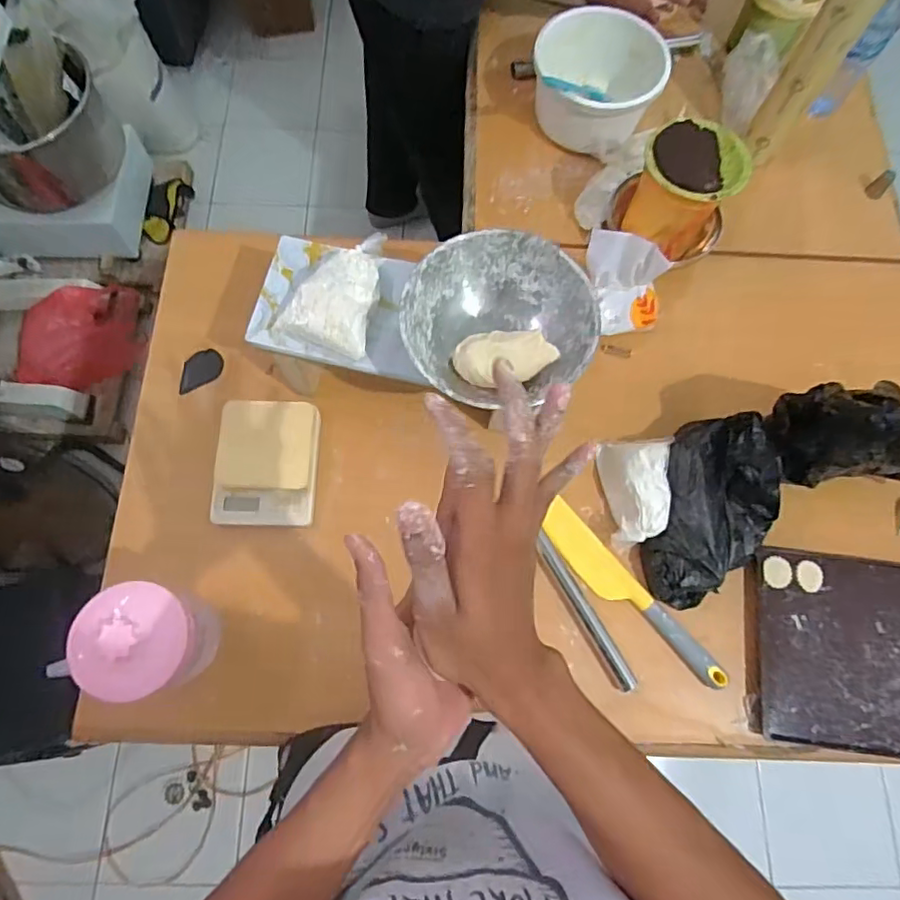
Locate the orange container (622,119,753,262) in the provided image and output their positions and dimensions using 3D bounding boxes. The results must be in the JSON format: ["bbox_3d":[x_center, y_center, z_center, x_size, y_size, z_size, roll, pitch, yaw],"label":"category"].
[{"bbox_3d":[0.331,-0.367,0.858,0.129,0.168,0.114,40,76,10],"label":"orange container"}]

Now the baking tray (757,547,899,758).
[{"bbox_3d":[0.589,0.269,0.765,0.373,0.027,0.240,8,73,0],"label":"baking tray"}]

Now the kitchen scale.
[{"bbox_3d":[-0.250,0.016,0.802,0.132,0.027,0.169,3,73,-1],"label":"kitchen scale"}]

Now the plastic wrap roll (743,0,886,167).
[{"bbox_3d":[0.523,-0.557,0.849,0.063,0.301,0.068,33,75,8],"label":"plastic wrap roll"}]

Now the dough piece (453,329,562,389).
[{"bbox_3d":[0.063,-0.106,0.679,0.112,0.031,0.067,9,73,1],"label":"dough piece"}]

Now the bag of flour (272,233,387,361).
[{"bbox_3d":[-0.143,-0.205,0.725,0.113,0.039,0.169,13,73,2],"label":"bag of flour"}]

